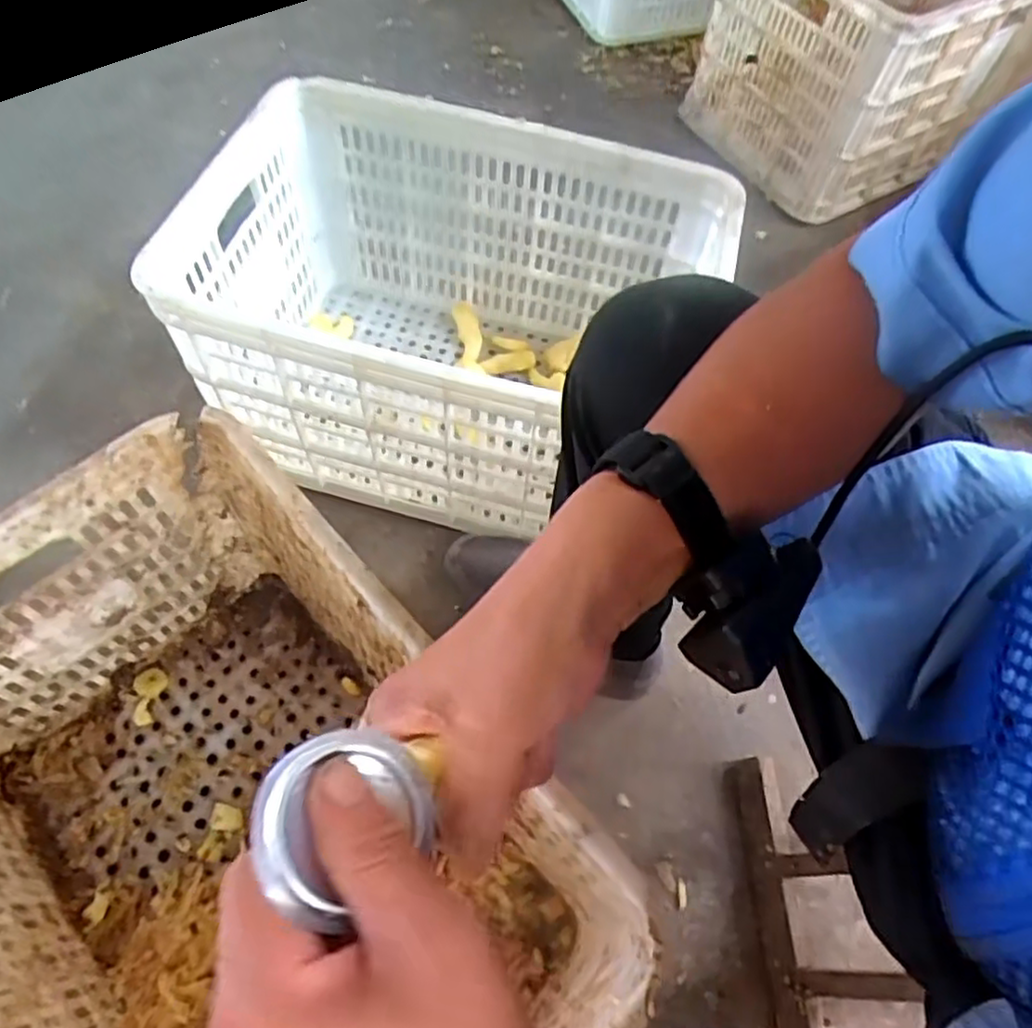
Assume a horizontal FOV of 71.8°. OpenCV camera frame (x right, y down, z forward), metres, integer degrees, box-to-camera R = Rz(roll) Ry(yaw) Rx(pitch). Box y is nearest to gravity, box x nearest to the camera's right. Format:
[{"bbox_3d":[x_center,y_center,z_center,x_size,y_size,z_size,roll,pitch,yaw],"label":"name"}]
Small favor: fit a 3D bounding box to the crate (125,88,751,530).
[{"bbox_3d":[-0.070,-0.211,0.781,0.507,0.295,0.358,14,60,5],"label":"crate"}]

